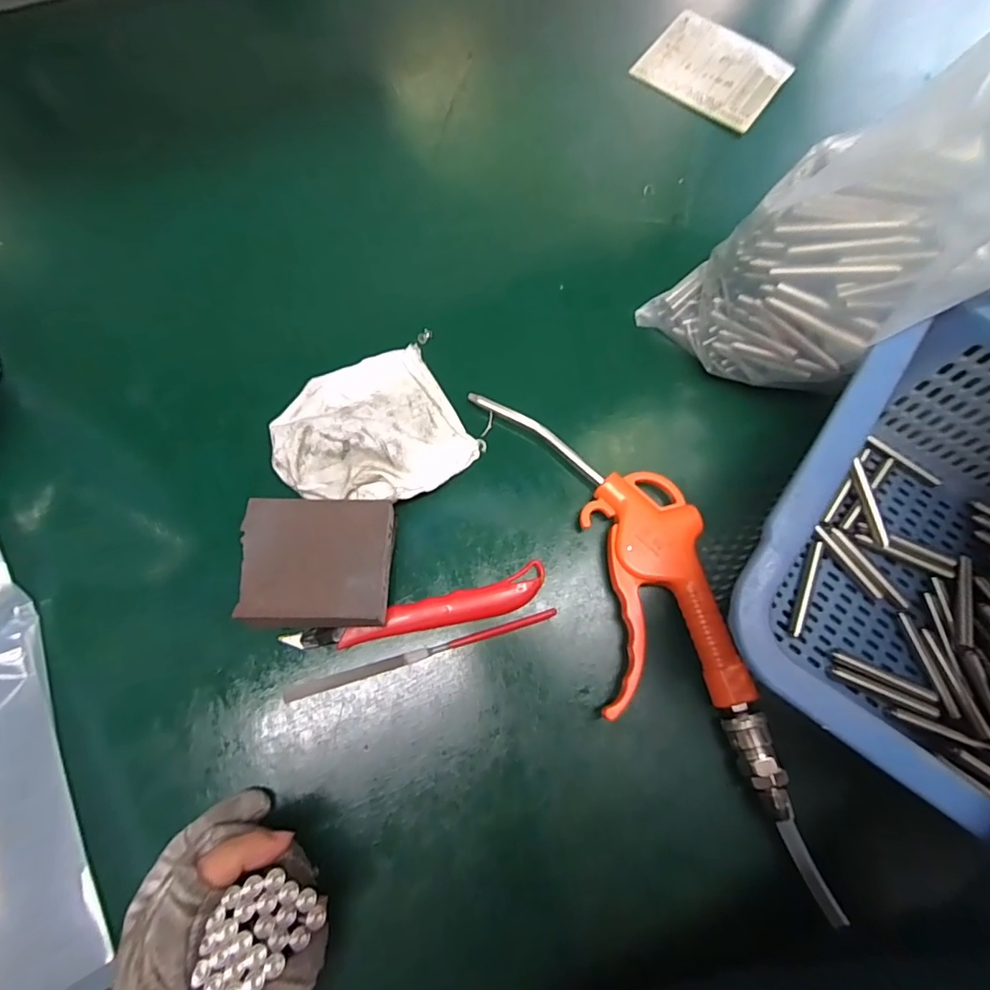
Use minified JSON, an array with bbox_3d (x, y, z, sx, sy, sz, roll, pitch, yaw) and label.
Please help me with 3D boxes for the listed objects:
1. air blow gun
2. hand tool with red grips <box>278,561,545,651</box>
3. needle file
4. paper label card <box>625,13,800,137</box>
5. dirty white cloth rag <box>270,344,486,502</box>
[{"bbox_3d":[0.090,0.066,0.290,0.090,0.022,0.308,-20,75,-6],"label":"air blow gun"},{"bbox_3d":[-0.042,0.070,0.291,0.148,0.010,0.024,-17,75,-5],"label":"hand tool with red grips"},{"bbox_3d":[-0.042,0.091,0.294,0.159,0.005,0.007,-17,75,-5],"label":"needle file"},{"bbox_3d":[0.179,-0.349,0.418,0.107,0.005,0.094,36,77,9],"label":"paper label card"},{"bbox_3d":[-0.078,-0.038,0.319,0.109,0.026,0.101,-35,77,-9],"label":"dirty white cloth rag"}]

